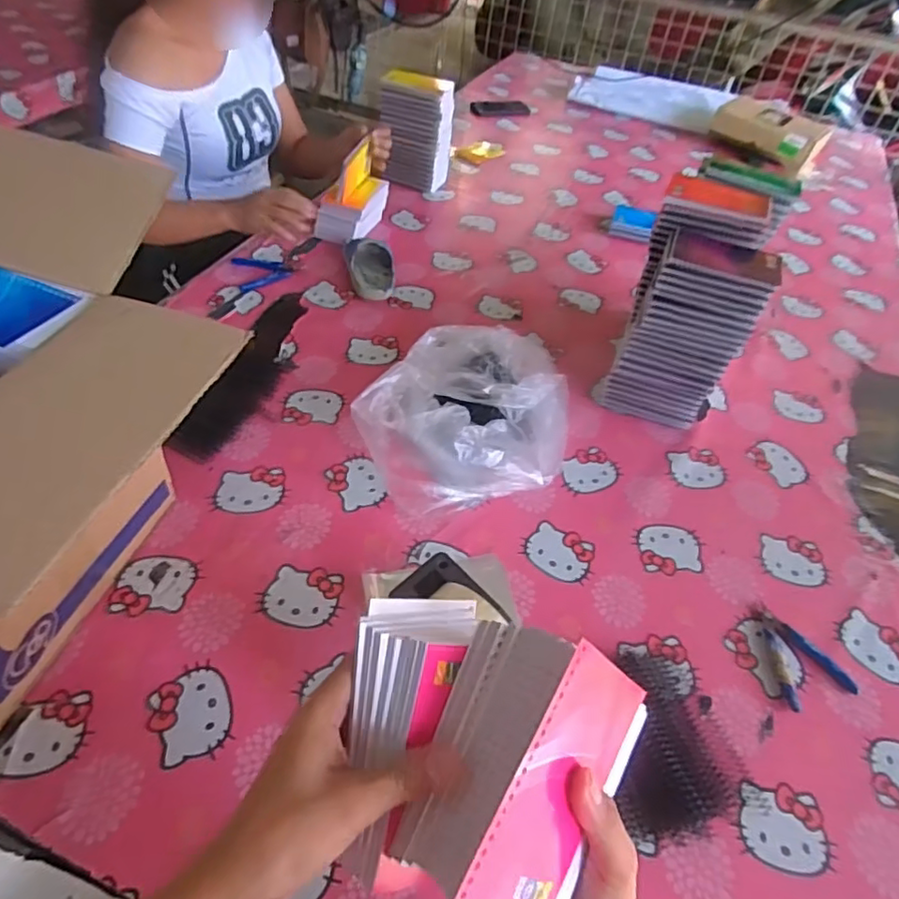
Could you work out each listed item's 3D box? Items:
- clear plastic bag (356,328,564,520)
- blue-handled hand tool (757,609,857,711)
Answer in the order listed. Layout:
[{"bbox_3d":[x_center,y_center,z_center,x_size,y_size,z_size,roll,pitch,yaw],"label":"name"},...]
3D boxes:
[{"bbox_3d":[0.025,-0.069,0.828,0.256,0.112,0.330,9,47,1],"label":"clear plastic bag"},{"bbox_3d":[0.378,0.223,0.667,0.084,0.014,0.105,-10,49,-16],"label":"blue-handled hand tool"}]

